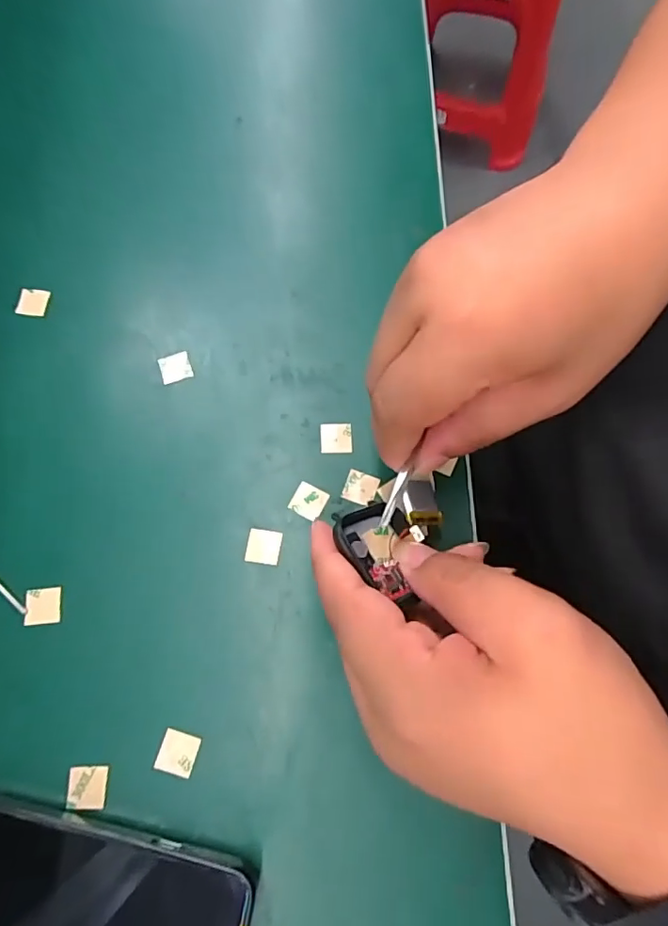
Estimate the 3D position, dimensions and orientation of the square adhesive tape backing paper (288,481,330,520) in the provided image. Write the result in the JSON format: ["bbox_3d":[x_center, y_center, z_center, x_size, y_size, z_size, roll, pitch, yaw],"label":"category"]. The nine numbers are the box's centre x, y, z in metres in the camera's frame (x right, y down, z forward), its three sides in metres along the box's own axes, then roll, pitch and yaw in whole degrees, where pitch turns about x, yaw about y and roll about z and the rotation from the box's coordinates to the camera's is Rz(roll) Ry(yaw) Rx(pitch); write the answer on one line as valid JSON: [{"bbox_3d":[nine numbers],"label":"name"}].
[{"bbox_3d":[-0.012,0.018,0.254,0.016,0.004,0.015,26,74,6],"label":"square adhesive tape backing paper"}]

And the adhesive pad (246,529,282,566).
[{"bbox_3d":[-0.033,0.039,0.247,0.015,0.004,0.015,8,73,1],"label":"adhesive pad"}]

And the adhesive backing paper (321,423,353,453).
[{"bbox_3d":[0.001,-0.013,0.263,0.015,0.004,0.016,-2,73,-3],"label":"adhesive backing paper"}]

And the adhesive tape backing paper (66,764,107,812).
[{"bbox_3d":[-0.101,0.133,0.216,0.015,0.004,0.016,0,73,-2],"label":"adhesive tape backing paper"}]

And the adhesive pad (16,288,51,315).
[{"bbox_3d":[-0.161,-0.086,0.283,0.016,0.004,0.015,4,73,-1],"label":"adhesive pad"}]

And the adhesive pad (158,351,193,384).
[{"bbox_3d":[-0.082,-0.049,0.275,0.016,0.004,0.016,-19,71,-4],"label":"adhesive pad"}]

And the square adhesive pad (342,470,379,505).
[{"bbox_3d":[0.013,0.011,0.256,0.015,0.004,0.015,18,73,4],"label":"square adhesive pad"}]

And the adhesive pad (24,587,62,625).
[{"bbox_3d":[-0.131,0.064,0.238,0.015,0.004,0.016,-6,73,-4],"label":"adhesive pad"}]

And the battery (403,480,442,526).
[{"bbox_3d":[0.039,0.018,0.232,0.018,0.006,0.019,2,70,-25],"label":"battery"}]

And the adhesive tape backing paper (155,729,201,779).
[{"bbox_3d":[-0.065,0.121,0.221,0.015,0.004,0.016,15,73,3],"label":"adhesive tape backing paper"}]

